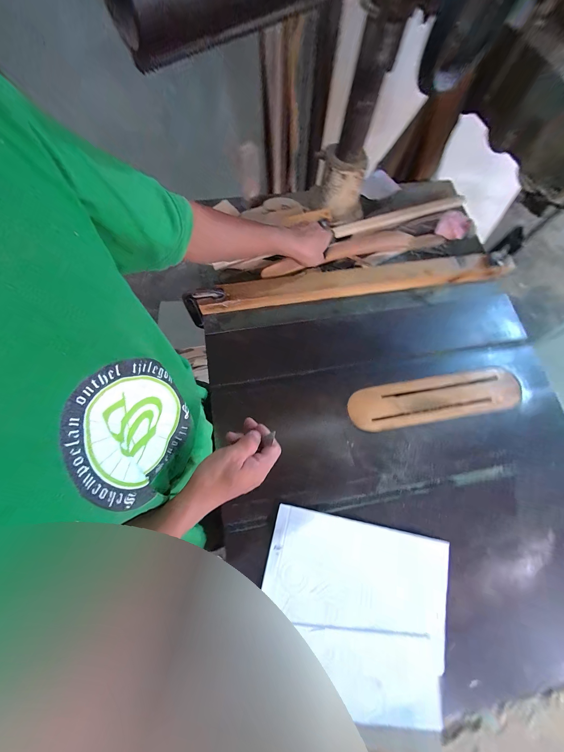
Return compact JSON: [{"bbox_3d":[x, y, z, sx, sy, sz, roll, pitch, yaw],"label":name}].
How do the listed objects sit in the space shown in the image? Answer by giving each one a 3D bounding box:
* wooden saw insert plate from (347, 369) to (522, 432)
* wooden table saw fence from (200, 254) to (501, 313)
[{"bbox_3d":[0.334,0.050,0.561,0.383,0.006,0.092,-9,74,-5],"label":"wooden saw insert plate"},{"bbox_3d":[0.168,-0.222,0.615,0.721,0.047,0.082,-7,74,-4],"label":"wooden table saw fence"}]

